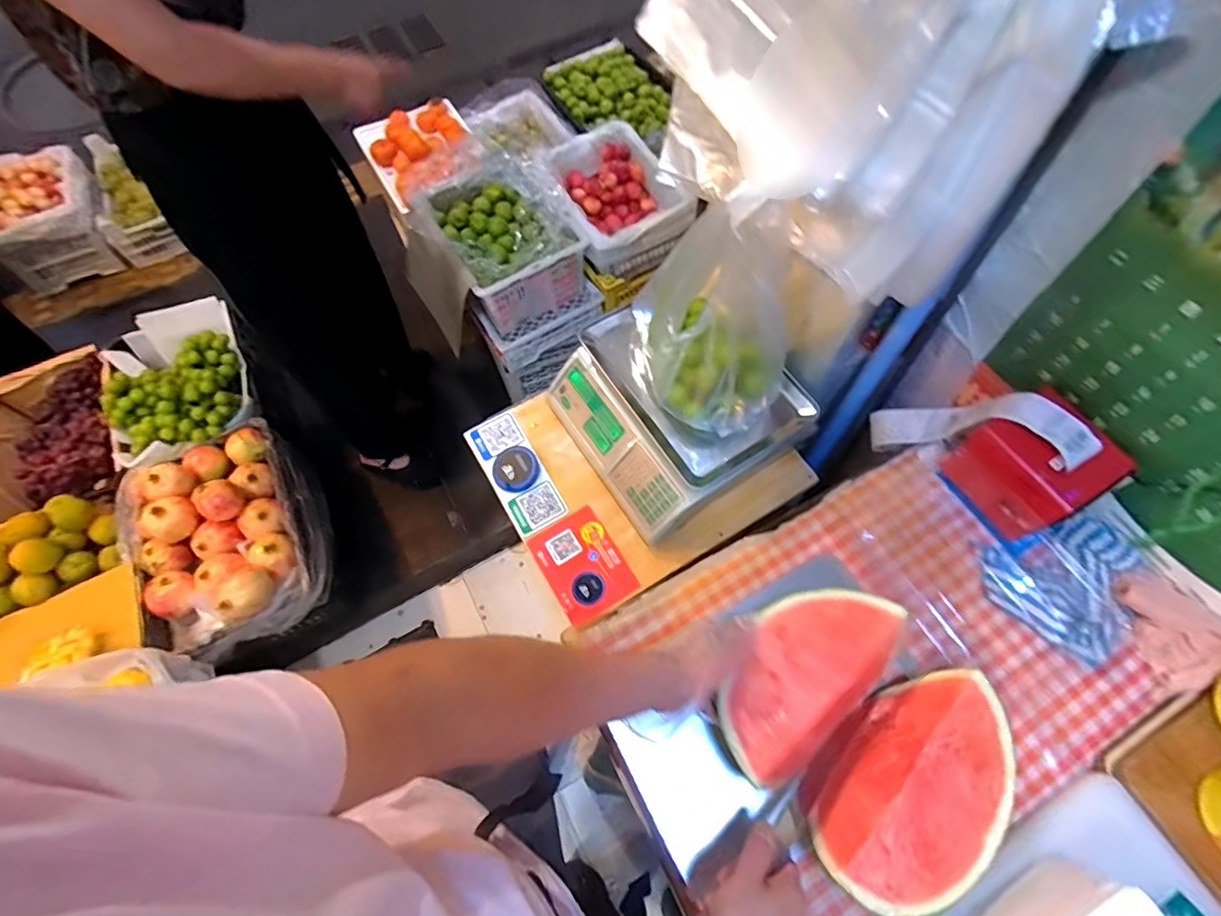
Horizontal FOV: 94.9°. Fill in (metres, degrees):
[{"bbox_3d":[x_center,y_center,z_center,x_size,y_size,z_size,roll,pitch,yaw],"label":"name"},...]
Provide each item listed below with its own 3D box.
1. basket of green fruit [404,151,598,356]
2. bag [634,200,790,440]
[{"bbox_3d":[-0.251,-0.506,1.356,0.298,0.212,0.377,-29,66,-11],"label":"basket of green fruit"},{"bbox_3d":[0.138,-0.153,0.672,0.172,0.329,0.140,22,67,13],"label":"bag"}]

